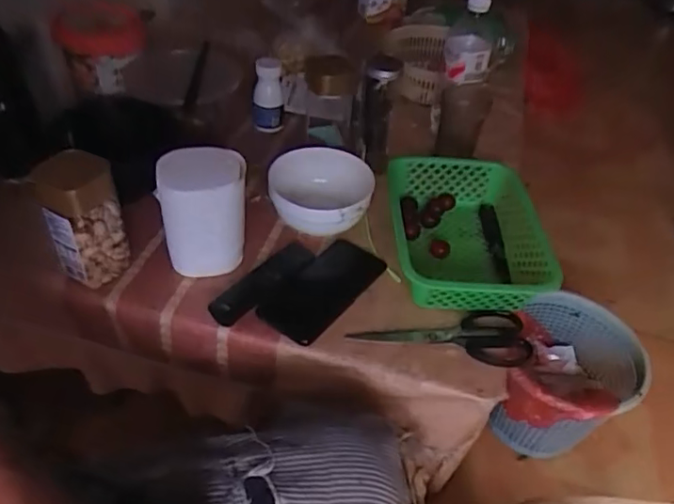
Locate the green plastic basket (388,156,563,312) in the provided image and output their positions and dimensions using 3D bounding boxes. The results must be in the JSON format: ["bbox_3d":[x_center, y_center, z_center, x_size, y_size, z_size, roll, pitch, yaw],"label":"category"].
[{"bbox_3d":[0.166,-0.019,0.723,0.186,0.072,0.245,3,43,-3],"label":"green plastic basket"}]

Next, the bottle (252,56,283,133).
[{"bbox_3d":[-0.110,-0.246,0.899,0.048,0.120,0.044,-3,44,-9],"label":"bottle"}]

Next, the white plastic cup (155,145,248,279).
[{"bbox_3d":[-0.150,-0.045,0.646,0.091,0.124,0.085,3,43,-3],"label":"white plastic cup"}]

